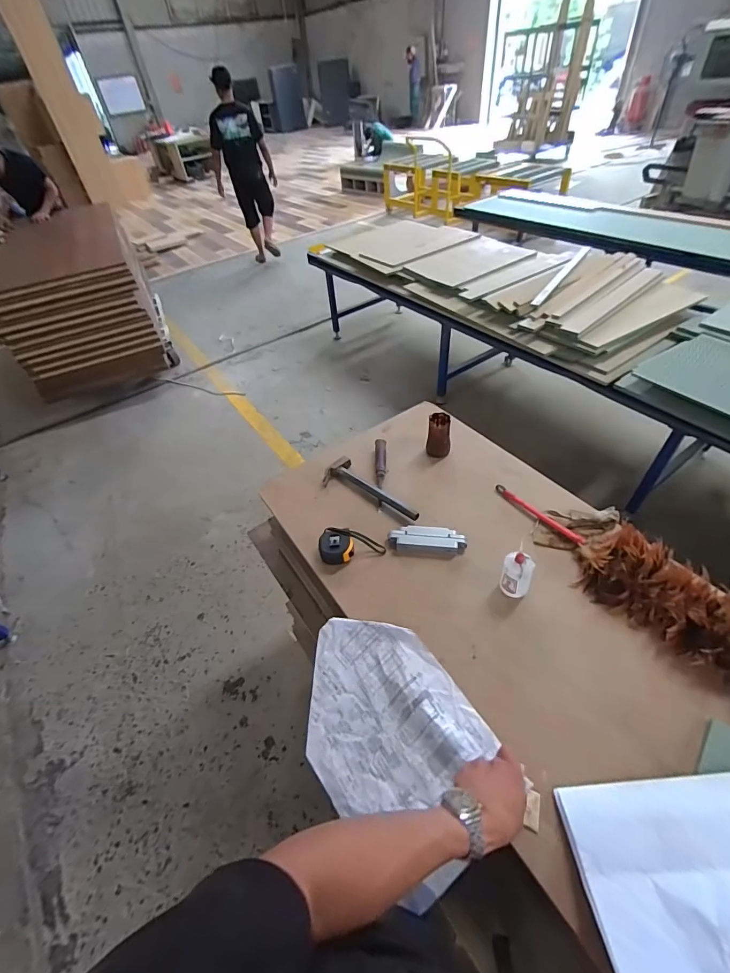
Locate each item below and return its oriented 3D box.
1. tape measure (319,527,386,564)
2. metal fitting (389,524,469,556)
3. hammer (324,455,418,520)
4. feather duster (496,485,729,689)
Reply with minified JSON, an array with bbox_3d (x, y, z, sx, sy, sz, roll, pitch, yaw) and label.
[{"bbox_3d":[-0.031,0.138,0.890,0.141,0.055,0.077,7,48,13],"label":"tape measure"},{"bbox_3d":[0.139,0.119,0.904,0.167,0.034,0.059,3,47,10],"label":"metal fitting"},{"bbox_3d":[0.004,0.014,1.010,0.098,0.040,0.293,-37,53,-25],"label":"hammer"},{"bbox_3d":[0.530,0.172,0.755,0.164,0.107,0.676,-33,51,-23],"label":"feather duster"}]

